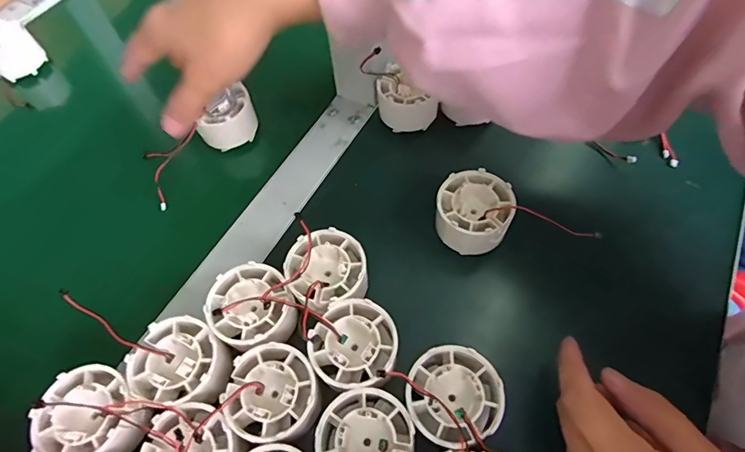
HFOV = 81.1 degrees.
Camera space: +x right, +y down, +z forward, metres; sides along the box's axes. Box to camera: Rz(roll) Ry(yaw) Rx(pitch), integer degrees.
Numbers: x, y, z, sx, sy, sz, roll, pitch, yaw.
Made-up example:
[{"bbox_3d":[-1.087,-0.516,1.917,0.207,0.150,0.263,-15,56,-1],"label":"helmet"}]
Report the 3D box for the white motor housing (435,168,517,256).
[{"bbox_3d":[0.071,-0.008,0.307,0.049,0.031,0.054,13,62,11],"label":"white motor housing"}]

